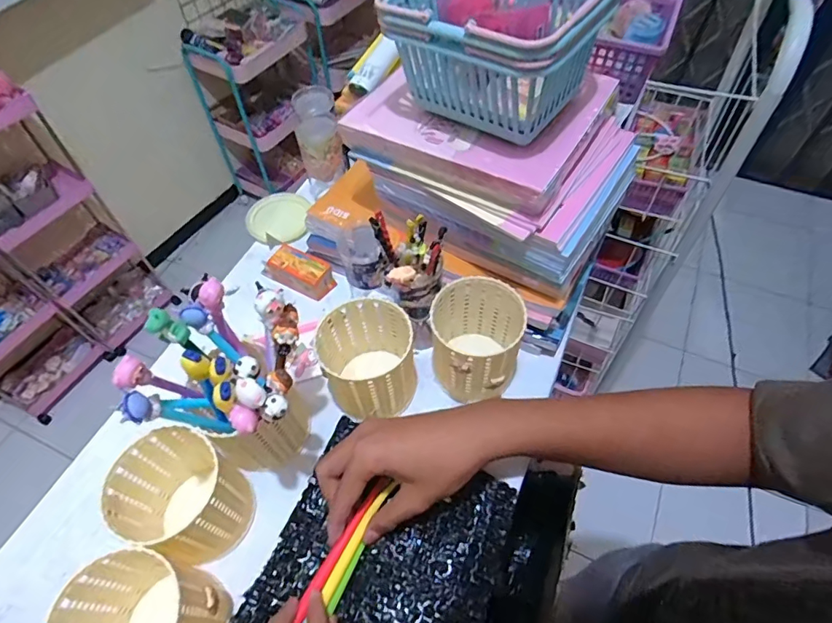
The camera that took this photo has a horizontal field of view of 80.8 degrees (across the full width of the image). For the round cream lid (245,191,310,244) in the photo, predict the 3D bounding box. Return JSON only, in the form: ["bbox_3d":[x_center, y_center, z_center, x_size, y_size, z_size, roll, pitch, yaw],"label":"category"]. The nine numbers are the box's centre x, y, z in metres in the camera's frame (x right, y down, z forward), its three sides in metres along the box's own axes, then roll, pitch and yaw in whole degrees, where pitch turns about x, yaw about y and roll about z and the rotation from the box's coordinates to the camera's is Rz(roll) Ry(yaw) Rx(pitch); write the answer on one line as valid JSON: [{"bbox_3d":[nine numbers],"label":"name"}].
[{"bbox_3d":[-0.177,-0.122,0.633,0.081,0.010,0.072,-17,69,-18],"label":"round cream lid"}]

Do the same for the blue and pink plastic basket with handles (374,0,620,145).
[{"bbox_3d":[0.063,-0.220,0.400,0.155,0.101,0.125,34,63,23],"label":"blue and pink plastic basket with handles"}]

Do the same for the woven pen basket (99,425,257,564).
[{"bbox_3d":[-0.187,0.150,0.399,0.085,0.094,0.083,-1,55,1],"label":"woven pen basket"}]

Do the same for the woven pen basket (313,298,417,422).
[{"bbox_3d":[-0.046,0.040,0.468,0.082,0.092,0.095,-4,55,-1],"label":"woven pen basket"}]

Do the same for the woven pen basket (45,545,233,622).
[{"bbox_3d":[-0.194,0.227,0.350,0.084,0.089,0.090,-1,55,1],"label":"woven pen basket"}]

